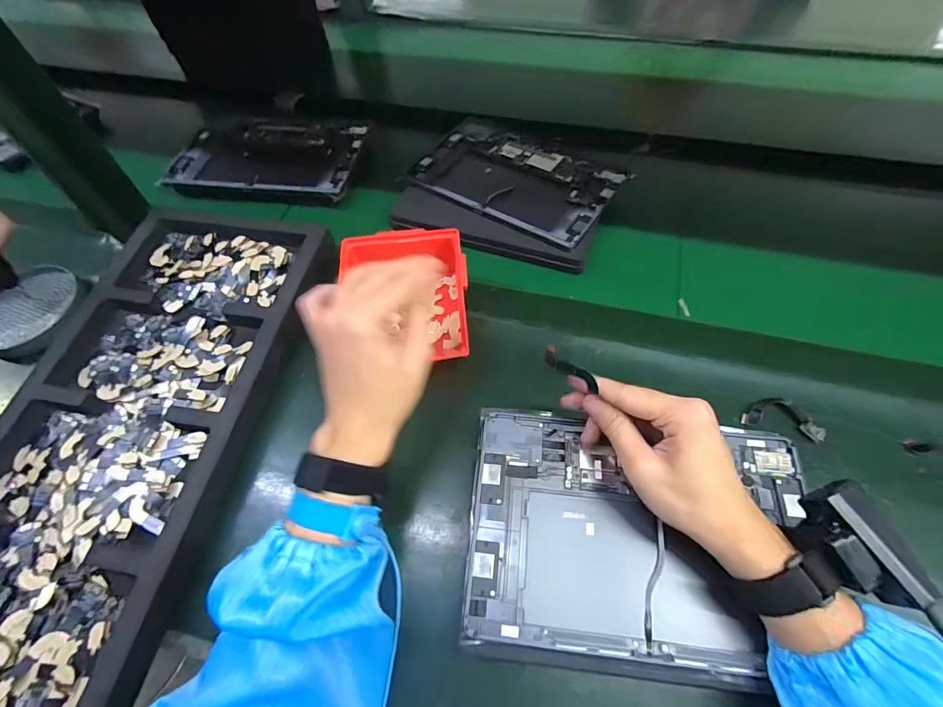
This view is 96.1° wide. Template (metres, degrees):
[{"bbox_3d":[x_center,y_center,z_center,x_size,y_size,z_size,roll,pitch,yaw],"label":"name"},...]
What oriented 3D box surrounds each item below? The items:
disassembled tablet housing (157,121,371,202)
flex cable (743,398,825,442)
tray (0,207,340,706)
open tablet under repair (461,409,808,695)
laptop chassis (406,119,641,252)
[{"bbox_3d":[-0.281,-0.276,0.597,0.246,0.020,0.166,5,58,5],"label":"disassembled tablet housing"},{"bbox_3d":[0.287,0.056,0.387,0.067,0.011,0.034,14,59,11],"label":"flex cable"},{"bbox_3d":[-0.312,0.057,0.397,0.247,0.047,0.502,9,59,8],"label":"tray"},{"bbox_3d":[0.127,0.137,0.325,0.250,0.014,0.177,4,58,5],"label":"open tablet under repair"},{"bbox_3d":[0.055,-0.234,0.554,0.255,0.015,0.178,31,64,20],"label":"laptop chassis"}]

